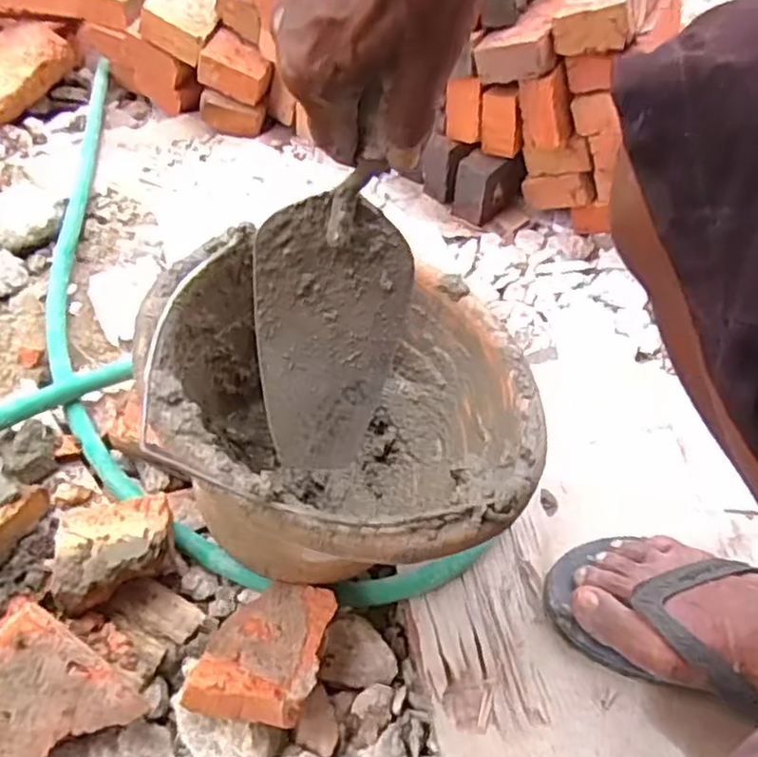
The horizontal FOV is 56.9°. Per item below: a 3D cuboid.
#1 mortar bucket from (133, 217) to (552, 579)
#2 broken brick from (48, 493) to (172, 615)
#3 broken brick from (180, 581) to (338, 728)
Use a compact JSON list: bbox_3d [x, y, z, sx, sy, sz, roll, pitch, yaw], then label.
[{"bbox_3d":[-0.018,0.045,0.469,0.239,0.193,0.221,3,46,-3],"label":"mortar bucket"},{"bbox_3d":[-0.191,0.125,0.507,0.080,0.042,0.067,-6,47,-12],"label":"broken brick"},{"bbox_3d":[-0.077,0.183,0.468,0.081,0.053,0.086,11,46,5],"label":"broken brick"}]

